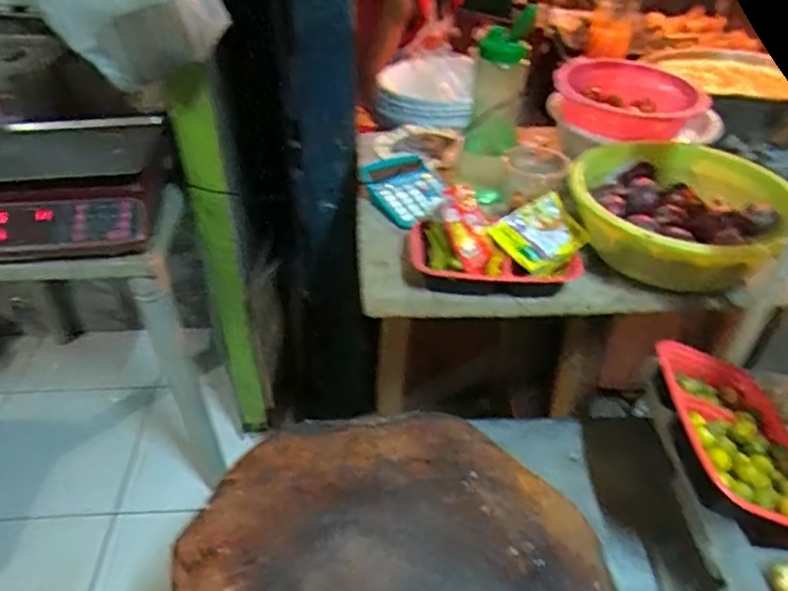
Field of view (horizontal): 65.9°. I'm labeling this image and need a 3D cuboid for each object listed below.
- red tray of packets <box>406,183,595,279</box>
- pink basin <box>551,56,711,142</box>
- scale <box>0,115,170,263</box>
[{"bbox_3d":[0.141,-0.073,0.822,0.233,0.077,0.140,0,40,0],"label":"red tray of packets"},{"bbox_3d":[0.417,-0.345,1.051,0.224,0.079,0.224,0,40,0],"label":"pink basin"},{"bbox_3d":[-0.603,-0.204,1.113,0.366,0.102,0.345,-7,40,-9],"label":"scale"}]

